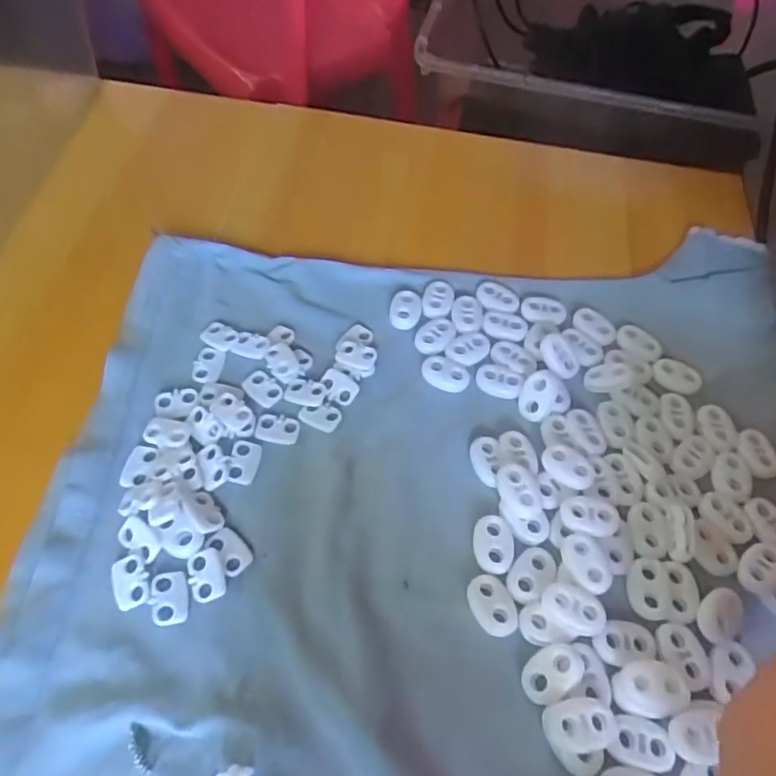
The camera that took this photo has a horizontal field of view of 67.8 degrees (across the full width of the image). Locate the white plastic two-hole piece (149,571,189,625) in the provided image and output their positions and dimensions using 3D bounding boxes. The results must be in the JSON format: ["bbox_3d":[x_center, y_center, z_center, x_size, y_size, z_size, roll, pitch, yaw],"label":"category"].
[{"bbox_3d":[-0.079,0.075,0.207,0.013,0.004,0.018,-11,59,-10],"label":"white plastic two-hole piece"}]

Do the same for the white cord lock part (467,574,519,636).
[{"bbox_3d":[0.038,0.078,0.209,0.015,0.004,0.022,-26,63,-18],"label":"white cord lock part"}]

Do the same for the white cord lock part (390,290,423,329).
[{"bbox_3d":[0.009,-0.039,0.283,0.015,0.004,0.021,5,58,0],"label":"white cord lock part"}]

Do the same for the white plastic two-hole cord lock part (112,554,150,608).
[{"bbox_3d":[-0.094,0.070,0.209,0.012,0.004,0.018,-17,61,-13],"label":"white plastic two-hole cord lock part"}]

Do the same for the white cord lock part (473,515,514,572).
[{"bbox_3d":[0.041,0.060,0.223,0.015,0.004,0.022,9,58,2],"label":"white cord lock part"}]

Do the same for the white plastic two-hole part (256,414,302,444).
[{"bbox_3d":[-0.047,0.017,0.246,0.018,0.004,0.013,10,58,3],"label":"white plastic two-hole part"}]

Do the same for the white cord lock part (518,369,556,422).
[{"bbox_3d":[0.066,0.004,0.255,0.014,0.006,0.022,20,93,19],"label":"white cord lock part"}]

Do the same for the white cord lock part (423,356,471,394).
[{"bbox_3d":[0.026,-0.006,0.264,0.022,0.006,0.014,25,60,12],"label":"white cord lock part"}]

